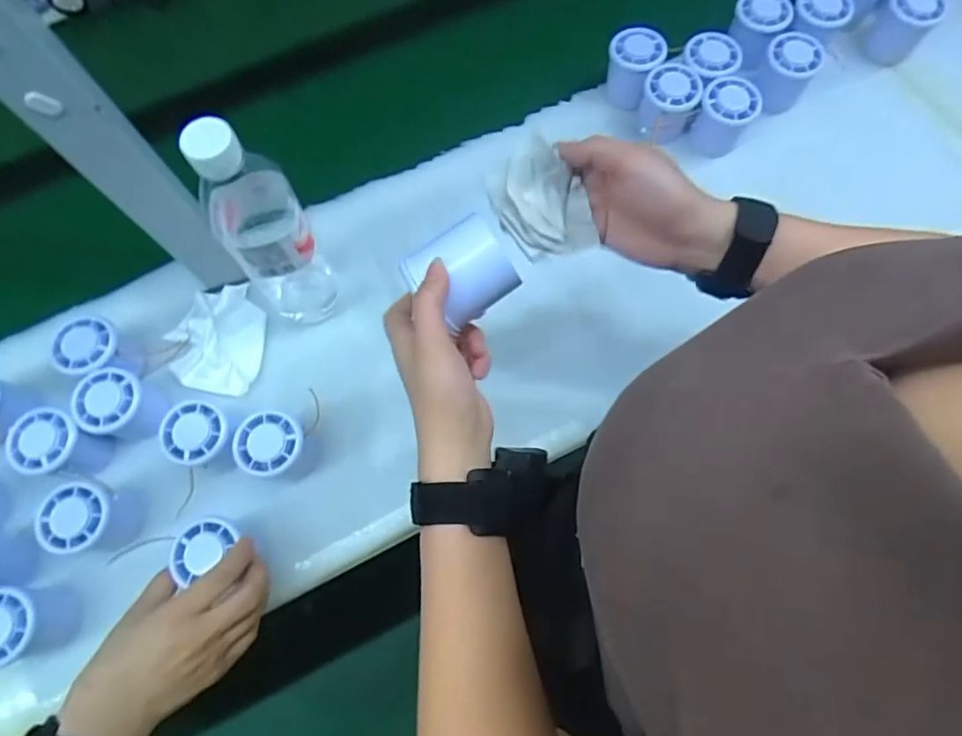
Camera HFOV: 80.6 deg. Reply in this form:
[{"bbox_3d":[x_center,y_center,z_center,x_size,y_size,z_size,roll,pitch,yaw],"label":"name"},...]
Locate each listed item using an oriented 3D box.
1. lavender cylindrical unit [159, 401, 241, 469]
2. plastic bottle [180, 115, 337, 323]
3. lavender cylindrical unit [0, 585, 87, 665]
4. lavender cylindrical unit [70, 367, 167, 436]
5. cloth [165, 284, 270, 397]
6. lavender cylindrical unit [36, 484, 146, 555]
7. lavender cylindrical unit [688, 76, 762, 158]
[{"bbox_3d":[-0.235,0.059,0.488,0.056,0.053,0.055,16,73,6],"label":"lavender cylindrical unit"},{"bbox_3d":[-0.170,-0.108,0.449,0.068,0.223,0.077,-32,74,-9],"label":"plastic bottle"},{"bbox_3d":[-0.362,0.202,0.452,0.050,0.072,0.052,0,72,1],"label":"lavender cylindrical unit"},{"bbox_3d":[-0.315,0.033,0.495,0.053,0.050,0.056,11,73,5],"label":"lavender cylindrical unit"},{"bbox_3d":[-0.248,-0.032,0.536,0.084,0.017,0.105,7,72,4],"label":"cloth"},{"bbox_3d":[-0.320,0.125,0.467,0.054,0.052,0.051,0,72,1],"label":"lavender cylindrical unit"},{"bbox_3d":[0.247,-0.254,0.581,0.051,0.059,0.054,0,72,1],"label":"lavender cylindrical unit"}]

